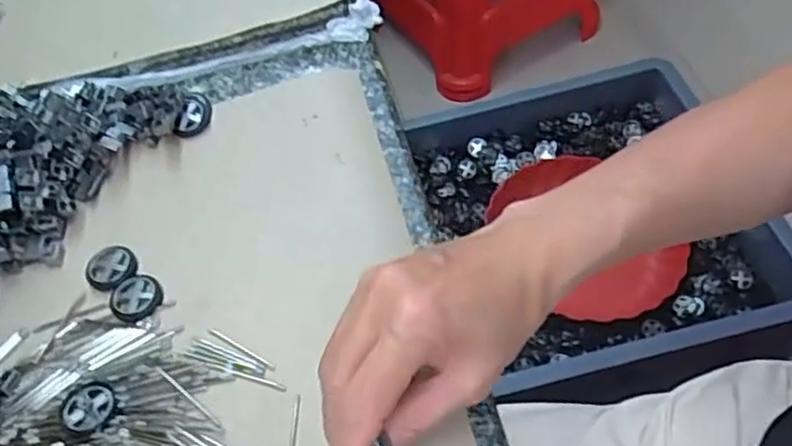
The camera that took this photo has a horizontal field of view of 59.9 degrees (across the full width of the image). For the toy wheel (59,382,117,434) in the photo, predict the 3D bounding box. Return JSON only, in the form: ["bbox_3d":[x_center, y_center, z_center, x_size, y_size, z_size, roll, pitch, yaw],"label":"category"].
[{"bbox_3d":[-0.149,0.088,0.333,0.026,0.004,0.026,-4,53,5],"label":"toy wheel"}]

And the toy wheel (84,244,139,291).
[{"bbox_3d":[-0.160,0.025,0.387,0.027,0.005,0.030,-38,57,-20],"label":"toy wheel"}]

